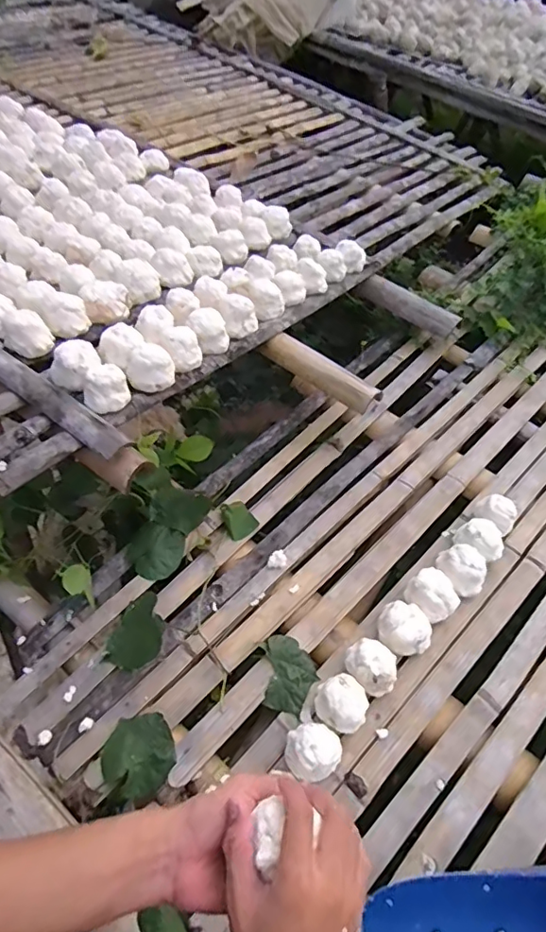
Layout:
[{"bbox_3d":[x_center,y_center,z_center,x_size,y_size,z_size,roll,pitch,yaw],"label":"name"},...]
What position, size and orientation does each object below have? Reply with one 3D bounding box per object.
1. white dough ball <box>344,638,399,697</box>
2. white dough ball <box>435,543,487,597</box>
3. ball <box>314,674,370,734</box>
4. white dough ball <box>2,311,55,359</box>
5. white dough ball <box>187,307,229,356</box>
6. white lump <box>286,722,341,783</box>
[{"bbox_3d":[0.141,0.284,0.756,0.077,0.063,0.066,39,62,23],"label":"white dough ball"},{"bbox_3d":[0.301,0.167,0.854,0.082,0.063,0.069,35,59,23],"label":"white dough ball"},{"bbox_3d":[0.094,0.322,0.722,0.064,0.060,0.069,3,53,-4],"label":"ball"},{"bbox_3d":[-0.391,-0.211,0.845,0.069,0.046,0.071,3,53,-4],"label":"white dough ball"},{"bbox_3d":[-0.112,-0.234,0.928,0.067,0.049,0.072,1,55,-1],"label":"white dough ball"},{"bbox_3d":[0.053,0.368,0.687,0.069,0.063,0.063,3,53,-4],"label":"white lump"}]

